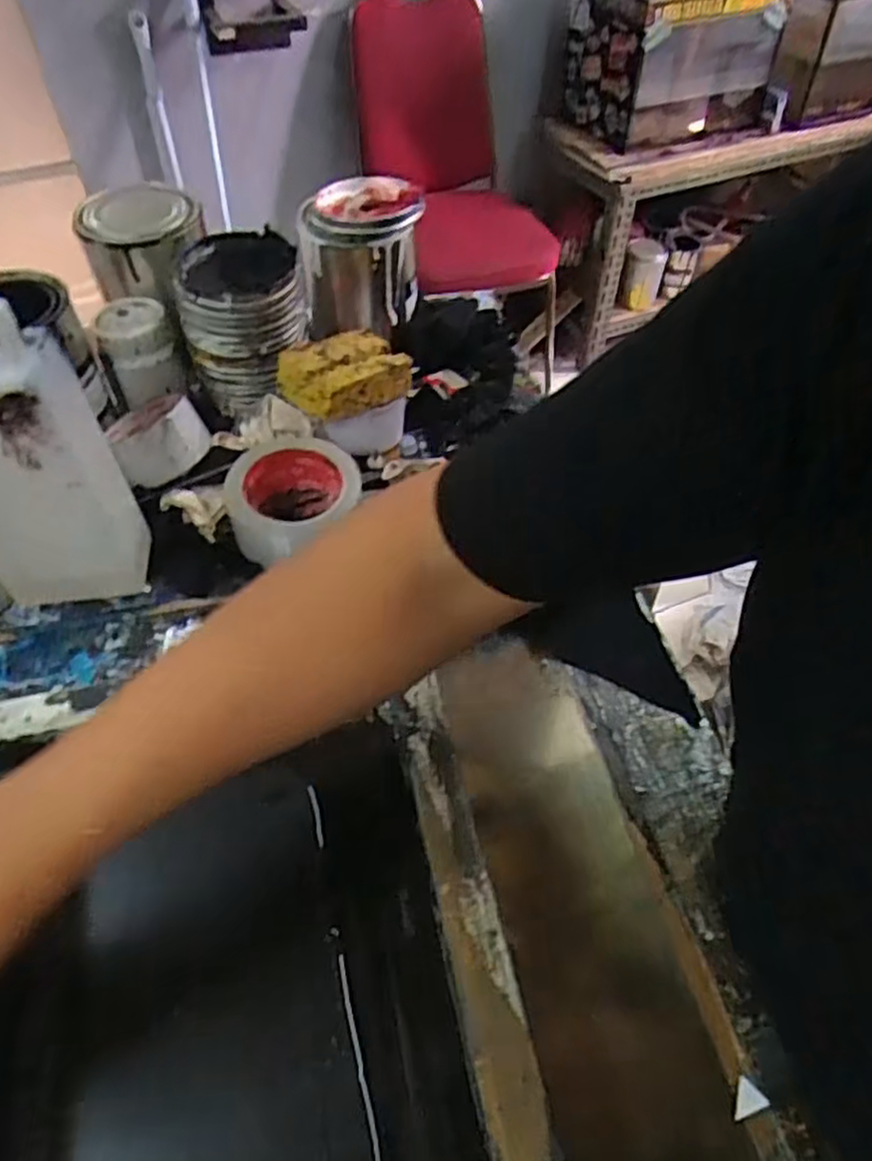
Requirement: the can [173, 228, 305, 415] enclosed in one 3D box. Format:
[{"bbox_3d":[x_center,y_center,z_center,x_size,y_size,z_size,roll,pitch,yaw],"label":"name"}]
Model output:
[{"bbox_3d":[-0.169,-0.232,0.648,0.104,0.118,0.104,-14,51,-12],"label":"can"}]

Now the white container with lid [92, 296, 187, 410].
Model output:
[{"bbox_3d":[-0.259,-0.200,0.650,0.061,0.088,0.070,-15,39,-11],"label":"white container with lid"}]

